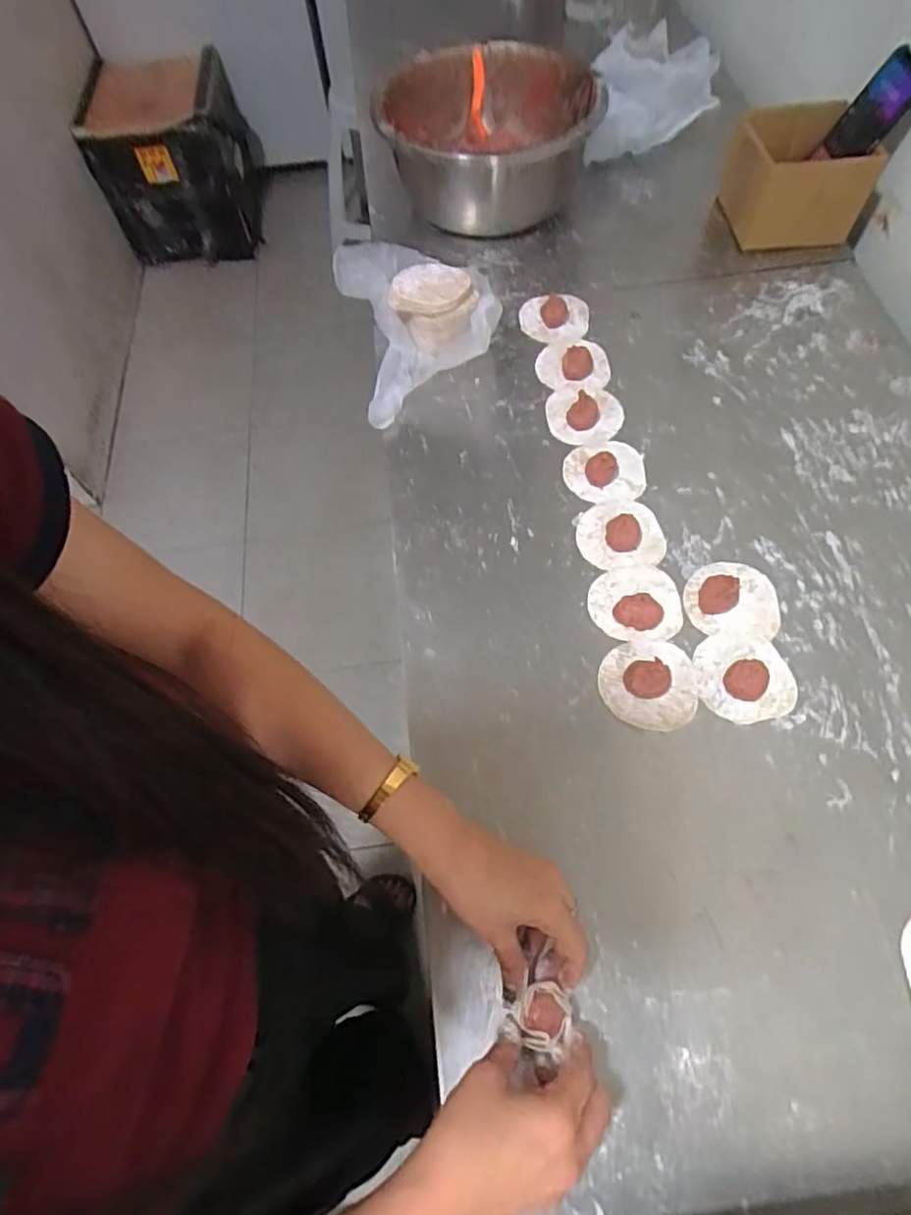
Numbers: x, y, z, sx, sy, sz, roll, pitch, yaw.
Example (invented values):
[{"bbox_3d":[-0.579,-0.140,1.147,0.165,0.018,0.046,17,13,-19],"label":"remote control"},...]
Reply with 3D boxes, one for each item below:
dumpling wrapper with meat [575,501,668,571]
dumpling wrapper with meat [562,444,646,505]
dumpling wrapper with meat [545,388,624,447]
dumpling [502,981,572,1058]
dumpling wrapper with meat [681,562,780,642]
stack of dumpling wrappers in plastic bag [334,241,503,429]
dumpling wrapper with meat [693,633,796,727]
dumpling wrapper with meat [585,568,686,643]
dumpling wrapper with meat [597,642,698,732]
[{"bbox_3d":[0.161,-0.073,0.596,0.081,0.017,0.070,-9,63,0],"label":"dumpling wrapper with meat"},{"bbox_3d":[0.156,-0.144,0.628,0.084,0.027,0.077,-2,63,3],"label":"dumpling wrapper with meat"},{"bbox_3d":[0.141,-0.212,0.669,0.081,0.020,0.076,5,64,6],"label":"dumpling wrapper with meat"},{"bbox_3d":[0.056,0.272,0.409,0.041,0.037,0.040,11,65,9],"label":"dumpling"},{"bbox_3d":[0.253,-0.012,0.556,0.082,0.022,0.074,6,64,7],"label":"dumpling wrapper with meat"},{"bbox_3d":[-0.047,-0.348,0.709,0.158,0.082,0.255,-14,63,-3],"label":"stack of dumpling wrappers in plastic bag"},{"bbox_3d":[0.249,0.056,0.521,0.081,0.020,0.079,1,64,4],"label":"dumpling wrapper with meat"},{"bbox_3d":[0.166,-0.006,0.560,0.083,0.020,0.074,-10,63,-1],"label":"dumpling wrapper with meat"},{"bbox_3d":[0.165,0.062,0.519,0.080,0.025,0.076,0,64,4],"label":"dumpling wrapper with meat"}]

